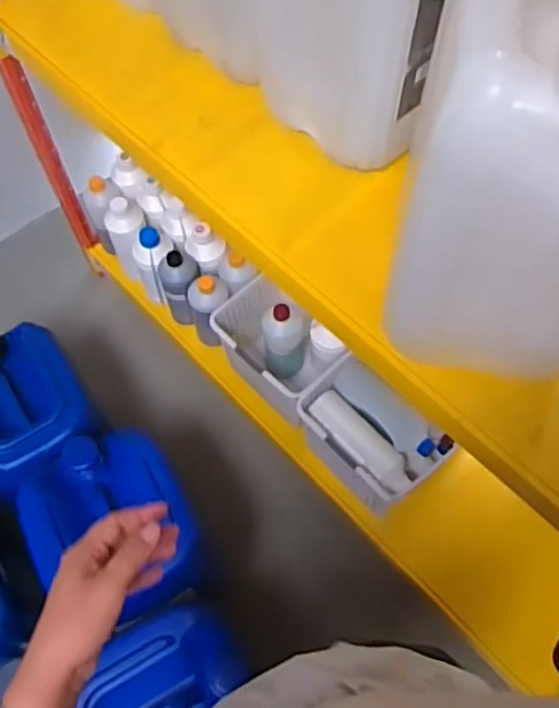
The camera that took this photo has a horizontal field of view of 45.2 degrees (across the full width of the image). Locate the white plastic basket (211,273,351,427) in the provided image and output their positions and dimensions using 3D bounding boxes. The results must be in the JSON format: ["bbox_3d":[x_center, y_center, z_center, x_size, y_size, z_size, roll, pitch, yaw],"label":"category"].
[{"bbox_3d":[-0.006,0.011,1.439,0.256,0.234,0.174,41,70,19],"label":"white plastic basket"}]

